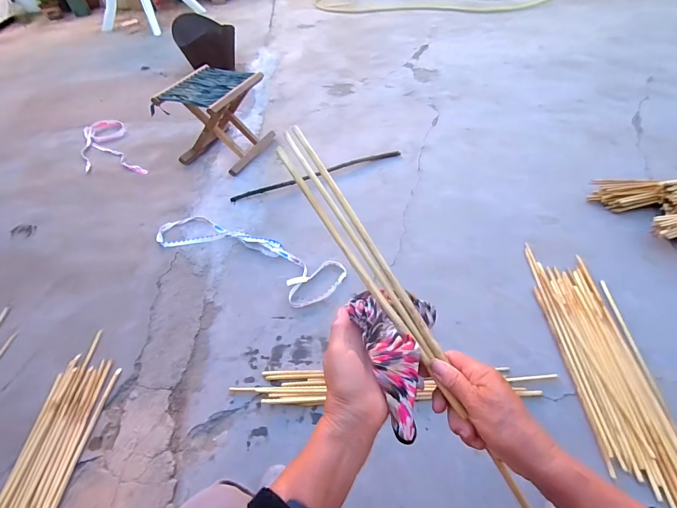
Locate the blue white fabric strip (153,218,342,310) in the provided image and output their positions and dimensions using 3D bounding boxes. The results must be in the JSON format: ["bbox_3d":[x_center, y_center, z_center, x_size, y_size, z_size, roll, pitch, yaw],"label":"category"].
[{"bbox_3d":[-0.294,-0.003,1.067,0.654,0.014,0.174,19,52,20],"label":"blue white fabric strip"}]

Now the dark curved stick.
[{"bbox_3d":[-0.082,-0.309,1.320,0.663,0.019,0.059,-17,49,-11],"label":"dark curved stick"}]

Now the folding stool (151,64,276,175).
[{"bbox_3d":[-0.464,-0.523,1.338,0.275,0.271,0.302,20,55,20],"label":"folding stool"}]

